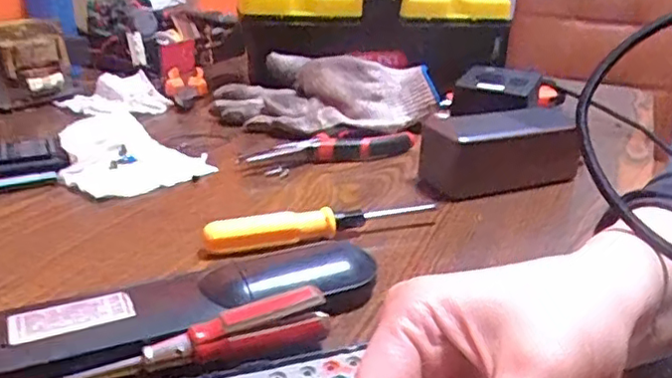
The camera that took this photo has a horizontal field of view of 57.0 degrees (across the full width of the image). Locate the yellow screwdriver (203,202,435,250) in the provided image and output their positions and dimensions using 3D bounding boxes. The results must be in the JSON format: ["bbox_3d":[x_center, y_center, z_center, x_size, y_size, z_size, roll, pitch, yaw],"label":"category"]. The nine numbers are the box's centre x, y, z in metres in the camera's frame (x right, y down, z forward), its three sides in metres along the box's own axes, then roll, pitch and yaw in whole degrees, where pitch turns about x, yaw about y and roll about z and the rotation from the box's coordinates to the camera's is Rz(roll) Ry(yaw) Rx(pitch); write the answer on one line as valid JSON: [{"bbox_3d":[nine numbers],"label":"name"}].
[{"bbox_3d":[-0.006,0.022,0.400,0.153,0.016,0.014,-7,25,-21],"label":"yellow screwdriver"}]

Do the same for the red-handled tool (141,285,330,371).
[{"bbox_3d":[-0.045,0.063,0.285,0.082,0.021,0.021,-8,25,-22],"label":"red-handled tool"}]

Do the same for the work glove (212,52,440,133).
[{"bbox_3d":[-0.009,-0.089,0.618,0.202,0.062,0.101,-6,24,-19],"label":"work glove"}]

